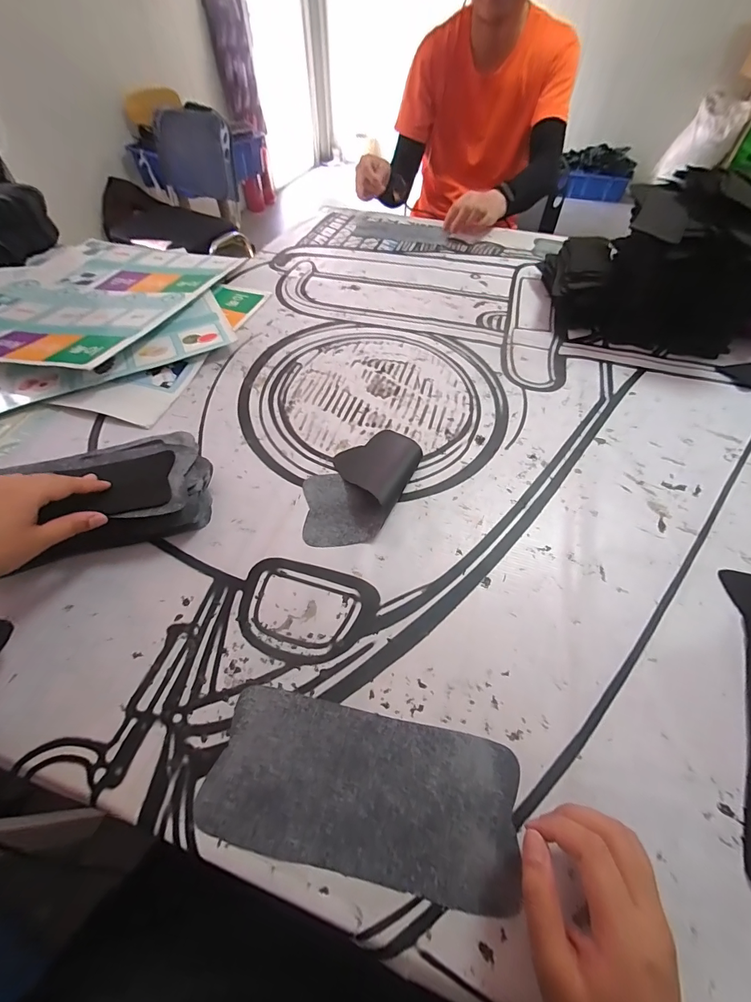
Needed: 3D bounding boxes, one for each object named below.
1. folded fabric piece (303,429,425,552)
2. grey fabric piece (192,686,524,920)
[{"bbox_3d":[-0.018,-0.028,0.437,0.103,0.028,0.182,25,59,15],"label":"folded fabric piece"},{"bbox_3d":[-0.010,0.216,0.284,0.225,0.004,0.097,10,54,6],"label":"grey fabric piece"}]

